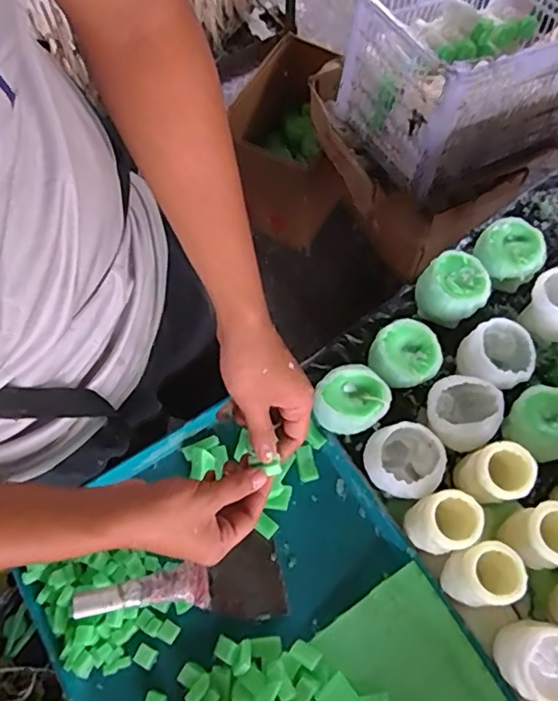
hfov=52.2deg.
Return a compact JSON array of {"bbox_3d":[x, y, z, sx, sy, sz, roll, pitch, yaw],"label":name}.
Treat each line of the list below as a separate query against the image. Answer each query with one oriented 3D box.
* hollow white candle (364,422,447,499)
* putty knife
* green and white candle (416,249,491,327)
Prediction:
[{"bbox_3d":[0.124,0.115,0.581,0.073,0.062,0.068,0,67,1],"label":"hollow white candle"},{"bbox_3d":[-0.095,0.230,0.559,0.197,0.026,0.074,-1,66,-14],"label":"putty knife"},{"bbox_3d":[0.199,-0.069,0.656,0.076,0.055,0.073,31,71,13],"label":"green and white candle"}]

